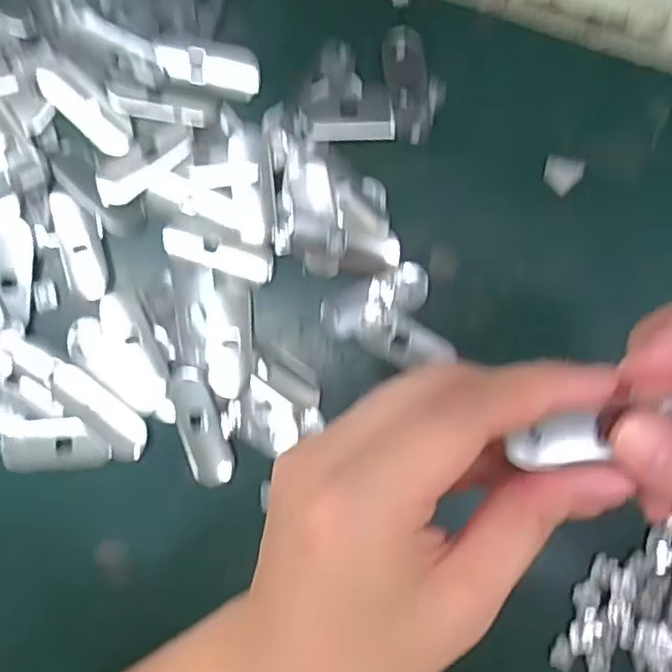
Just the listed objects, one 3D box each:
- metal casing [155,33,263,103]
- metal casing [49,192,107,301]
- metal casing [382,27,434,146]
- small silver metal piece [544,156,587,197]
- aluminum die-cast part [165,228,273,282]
[{"bbox_3d":[-0.059,-0.126,0.308,0.047,0.009,0.025,14,87,2],"label":"metal casing"},{"bbox_3d":[-0.118,-0.041,0.305,0.016,0.004,0.050,-16,87,0],"label":"metal casing"},{"bbox_3d":[0.033,-0.116,0.304,0.019,0.004,0.054,-6,87,1],"label":"metal casing"},{"bbox_3d":[0.104,-0.073,0.302,0.018,0.004,0.017,11,87,2],"label":"small silver metal piece"},{"bbox_3d":[-0.055,-0.037,0.303,0.051,0.004,0.013,17,88,2],"label":"aluminum die-cast part"}]

